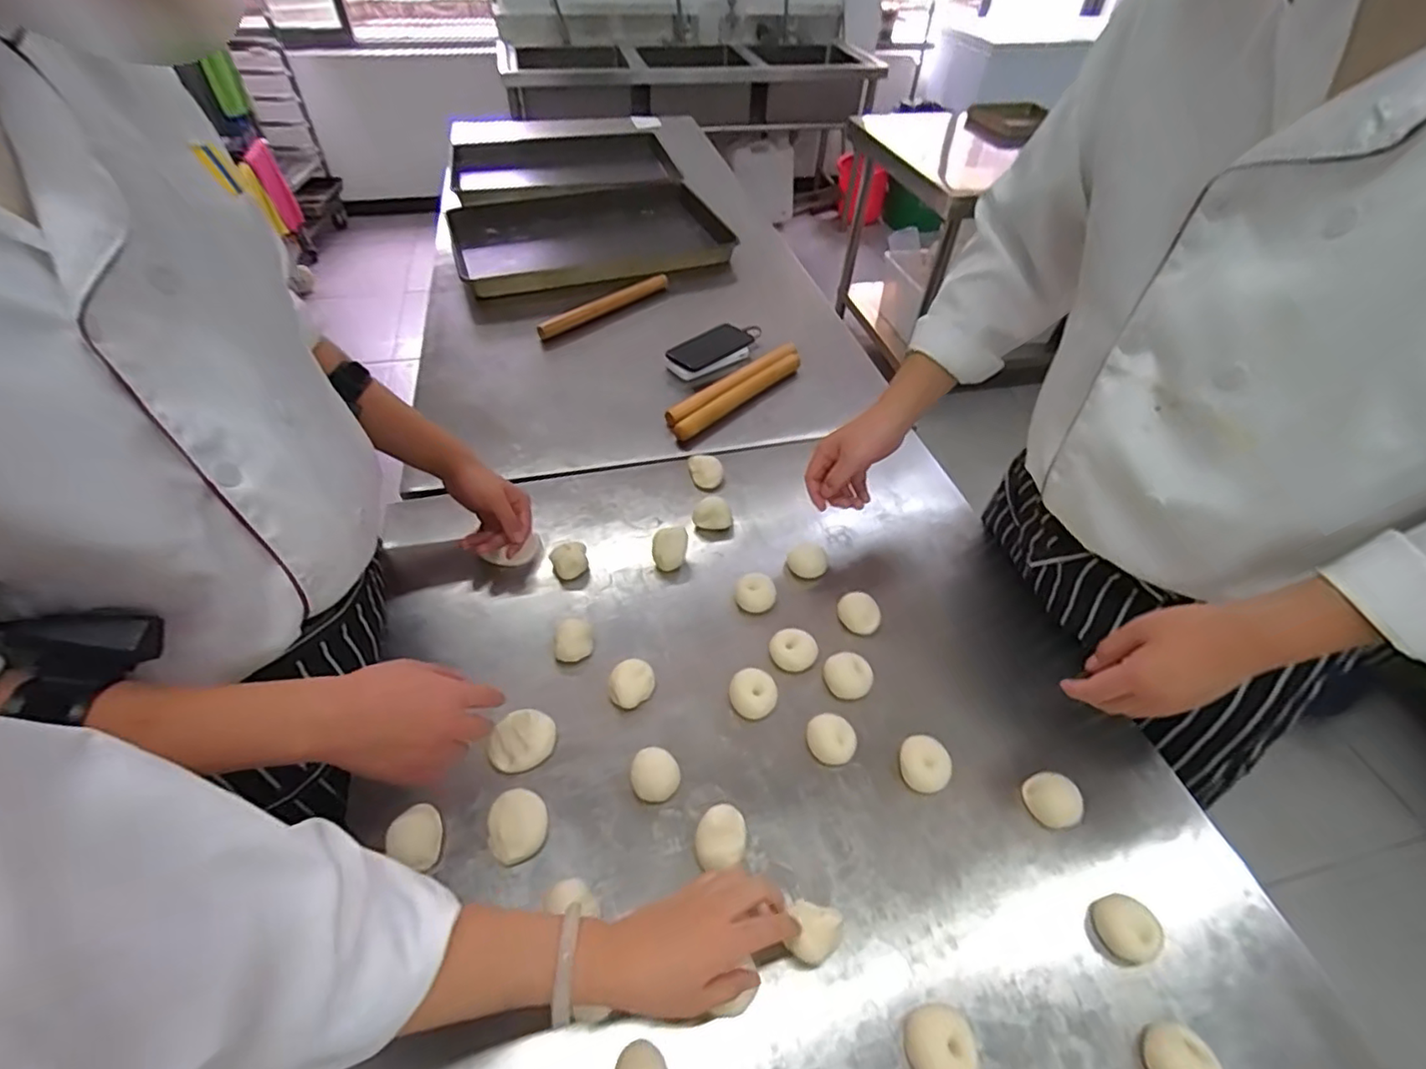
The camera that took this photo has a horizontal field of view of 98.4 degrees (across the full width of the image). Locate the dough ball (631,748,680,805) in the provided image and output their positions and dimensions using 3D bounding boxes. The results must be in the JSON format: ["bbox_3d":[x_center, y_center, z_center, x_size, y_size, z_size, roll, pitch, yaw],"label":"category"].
[{"bbox_3d":[-0.056,0.231,0.593,0.045,0.021,0.045,0,48,-1],"label":"dough ball"}]

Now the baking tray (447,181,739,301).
[{"bbox_3d":[-0.260,-0.660,1.362,0.593,0.061,0.383,-13,49,-12],"label":"baking tray"}]

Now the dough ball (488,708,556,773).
[{"bbox_3d":[-0.189,0.205,0.611,0.064,0.027,0.052,-19,51,-17],"label":"dough ball"}]

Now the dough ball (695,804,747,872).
[{"bbox_3d":[0.007,0.275,0.556,0.045,0.026,0.051,-5,48,-6],"label":"dough ball"}]

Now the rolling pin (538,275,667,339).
[{"bbox_3d":[-0.204,-0.450,1.198,0.034,0.033,0.317,36,57,27],"label":"rolling pin"}]

